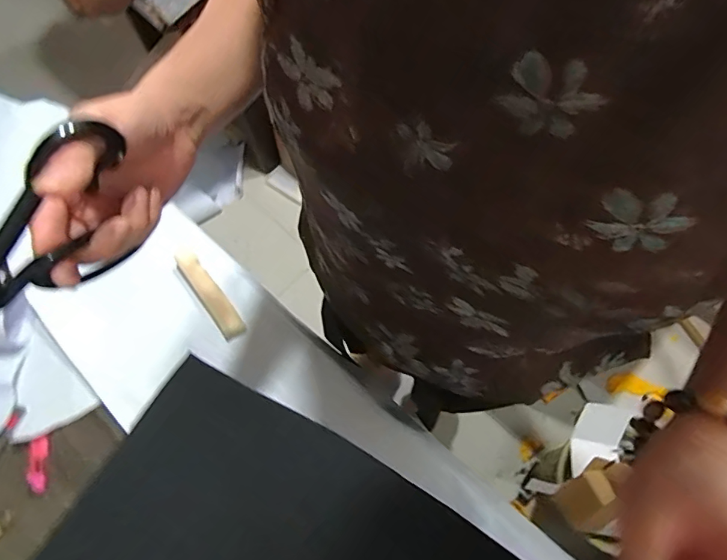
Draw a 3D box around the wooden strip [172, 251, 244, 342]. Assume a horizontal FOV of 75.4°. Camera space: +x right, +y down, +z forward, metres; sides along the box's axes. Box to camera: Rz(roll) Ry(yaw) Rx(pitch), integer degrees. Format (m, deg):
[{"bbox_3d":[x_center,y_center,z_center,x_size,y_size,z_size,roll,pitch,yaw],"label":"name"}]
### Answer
[{"bbox_3d":[-0.225,0.020,0.684,0.038,0.010,0.145,-37,94,-36],"label":"wooden strip"}]

